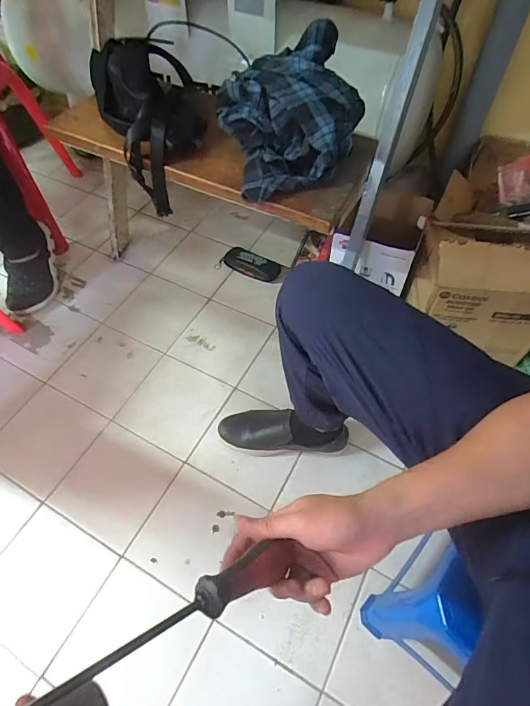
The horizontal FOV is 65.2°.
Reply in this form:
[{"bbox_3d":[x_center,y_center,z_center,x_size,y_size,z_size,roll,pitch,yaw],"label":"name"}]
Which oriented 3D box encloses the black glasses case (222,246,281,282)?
[{"bbox_3d":[-0.038,-0.253,1.172,0.171,0.038,0.082,27,60,16],"label":"black glasses case"}]

